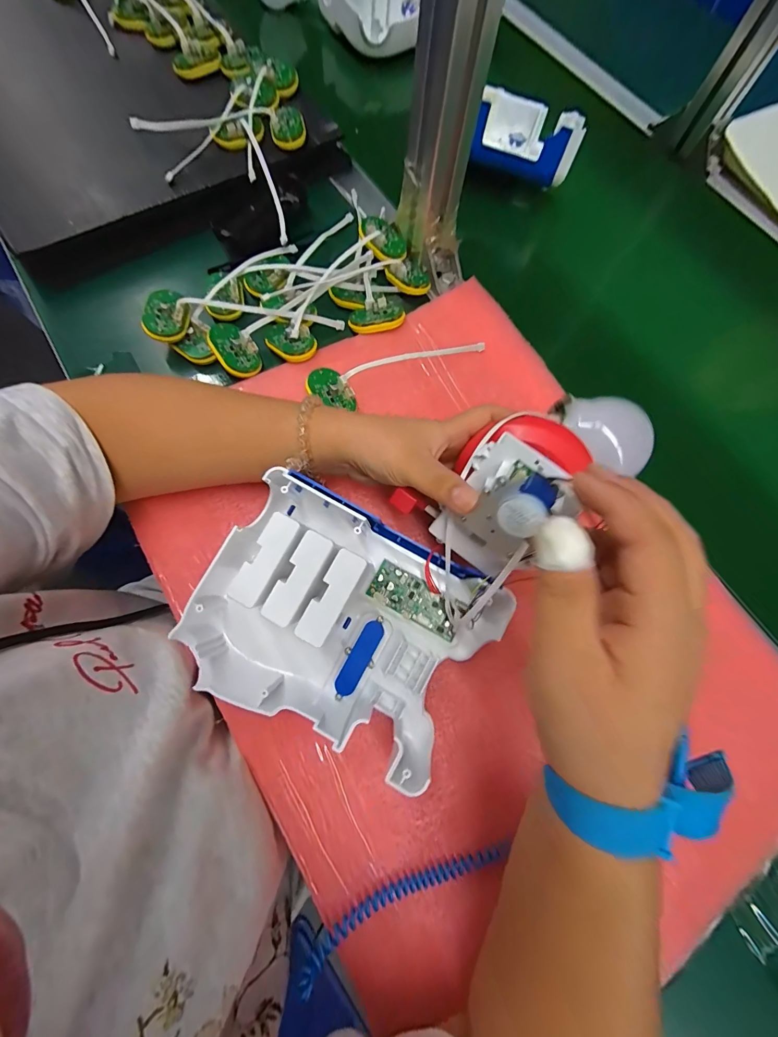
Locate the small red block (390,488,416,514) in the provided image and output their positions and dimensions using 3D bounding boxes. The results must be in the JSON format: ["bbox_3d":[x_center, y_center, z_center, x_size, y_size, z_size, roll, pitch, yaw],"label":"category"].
[{"bbox_3d":[0.010,-0.012,0.250,0.016,0.008,0.013,34,116,5],"label":"small red block"}]

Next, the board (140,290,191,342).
[{"bbox_3d":[-0.201,-0.184,0.330,0.036,0.011,0.048,17,87,-10],"label":"board"}]

